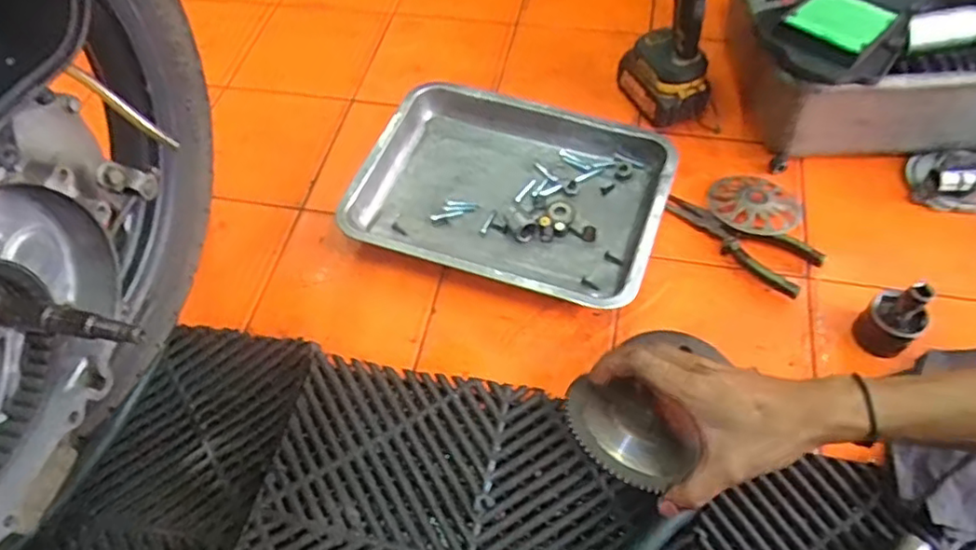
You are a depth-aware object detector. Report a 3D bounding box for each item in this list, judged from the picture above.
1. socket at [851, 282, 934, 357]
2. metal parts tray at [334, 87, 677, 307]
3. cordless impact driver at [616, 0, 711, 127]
[{"bbox_3d":[0.396,0.042,0.614,0.052,0.084,0.051,-36,62,-19],"label":"socket"},{"bbox_3d":[0.028,-0.097,0.757,0.344,0.065,0.252,17,59,14],"label":"metal parts tray"},{"bbox_3d":[0.229,-0.320,0.757,0.105,0.245,0.147,11,58,10],"label":"cordless impact driver"}]

